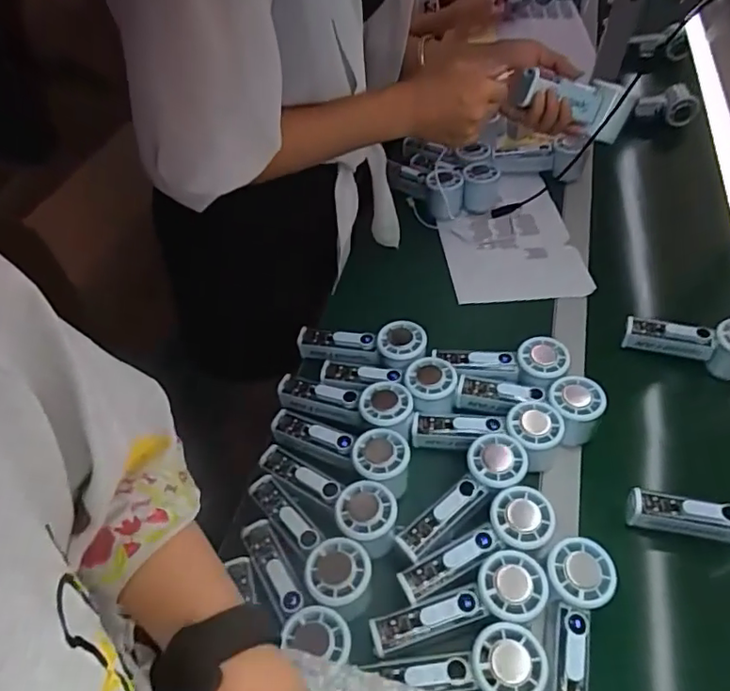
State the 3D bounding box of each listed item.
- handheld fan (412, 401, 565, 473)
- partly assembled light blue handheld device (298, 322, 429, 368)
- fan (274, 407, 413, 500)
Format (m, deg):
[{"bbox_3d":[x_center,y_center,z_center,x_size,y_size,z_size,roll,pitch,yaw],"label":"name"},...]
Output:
[{"bbox_3d":[0.128,0.095,0.593,0.154,0.049,0.057,1,51,1],"label":"handheld fan"},{"bbox_3d":[-0.006,0.000,0.671,0.154,0.036,0.061,0,49,17],"label":"partly assembled light blue handheld device"},{"bbox_3d":[-0.026,0.109,0.592,0.158,0.047,0.056,13,50,29],"label":"fan"}]

